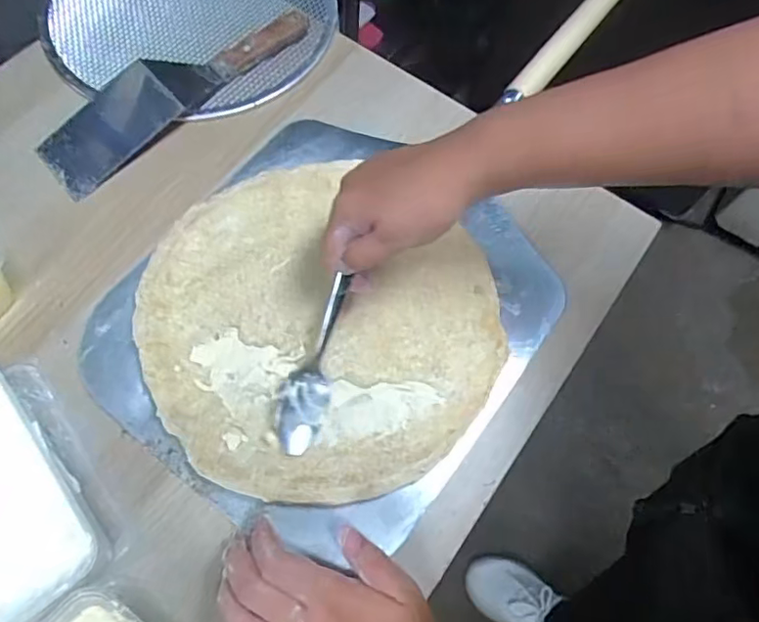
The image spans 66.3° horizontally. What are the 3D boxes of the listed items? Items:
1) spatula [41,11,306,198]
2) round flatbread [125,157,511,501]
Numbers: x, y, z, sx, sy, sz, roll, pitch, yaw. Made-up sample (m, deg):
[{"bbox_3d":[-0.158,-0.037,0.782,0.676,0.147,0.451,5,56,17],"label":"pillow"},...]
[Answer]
[{"bbox_3d":[-0.184,-0.213,0.542,0.278,0.031,0.068,-40,75,-19],"label":"spatula"},{"bbox_3d":[-0.046,0.003,0.462,0.270,0.015,0.272,1,66,-2],"label":"round flatbread"}]

